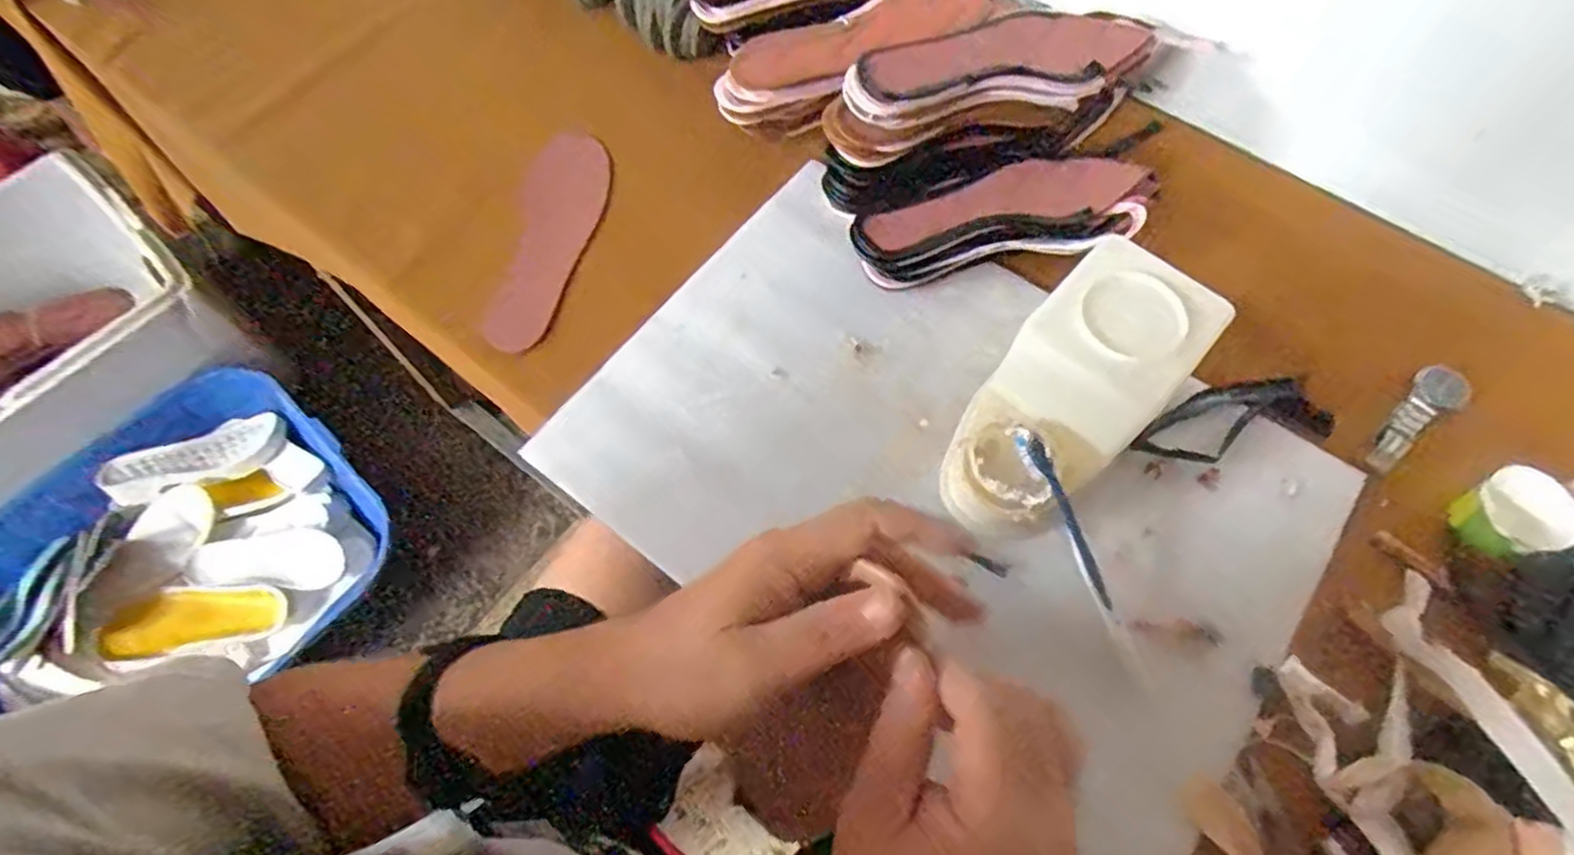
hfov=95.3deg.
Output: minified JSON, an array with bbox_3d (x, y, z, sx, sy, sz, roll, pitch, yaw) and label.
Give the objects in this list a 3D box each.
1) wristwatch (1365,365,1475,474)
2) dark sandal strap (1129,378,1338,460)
[{"bbox_3d":[0.478,-0.005,0.548,0.124,0.023,0.036,-35,70,-15],"label":"wristwatch"},{"bbox_3d":[0.339,-0.003,0.557,0.153,0.019,0.055,-11,66,-5],"label":"dark sandal strap"}]

